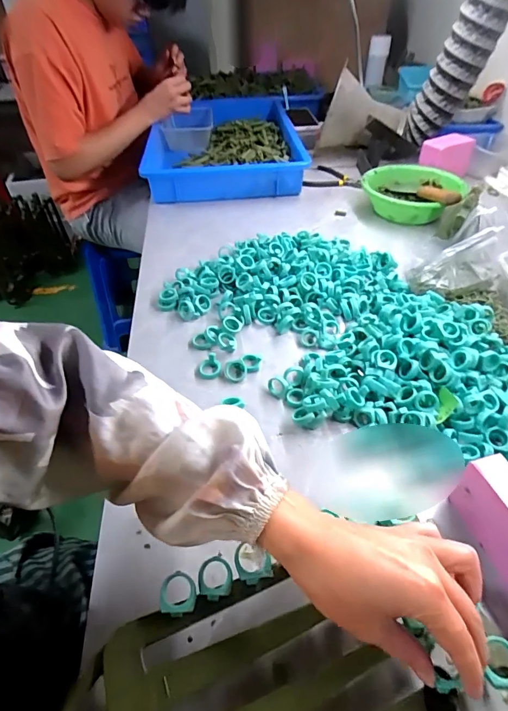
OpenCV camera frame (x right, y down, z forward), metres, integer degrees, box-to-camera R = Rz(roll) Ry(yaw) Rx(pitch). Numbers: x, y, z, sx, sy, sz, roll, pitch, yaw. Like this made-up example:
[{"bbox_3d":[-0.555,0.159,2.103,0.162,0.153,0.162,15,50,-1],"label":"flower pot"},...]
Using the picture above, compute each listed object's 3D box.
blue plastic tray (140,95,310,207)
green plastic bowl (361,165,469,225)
[{"bbox_3d":[-0.084,-0.581,1.083,0.372,0.077,0.611,-5,45,-3],"label":"blue plastic tray"},{"bbox_3d":[0.326,-0.335,0.844,0.189,0.069,0.175,-1,45,1],"label":"green plastic bowl"}]

